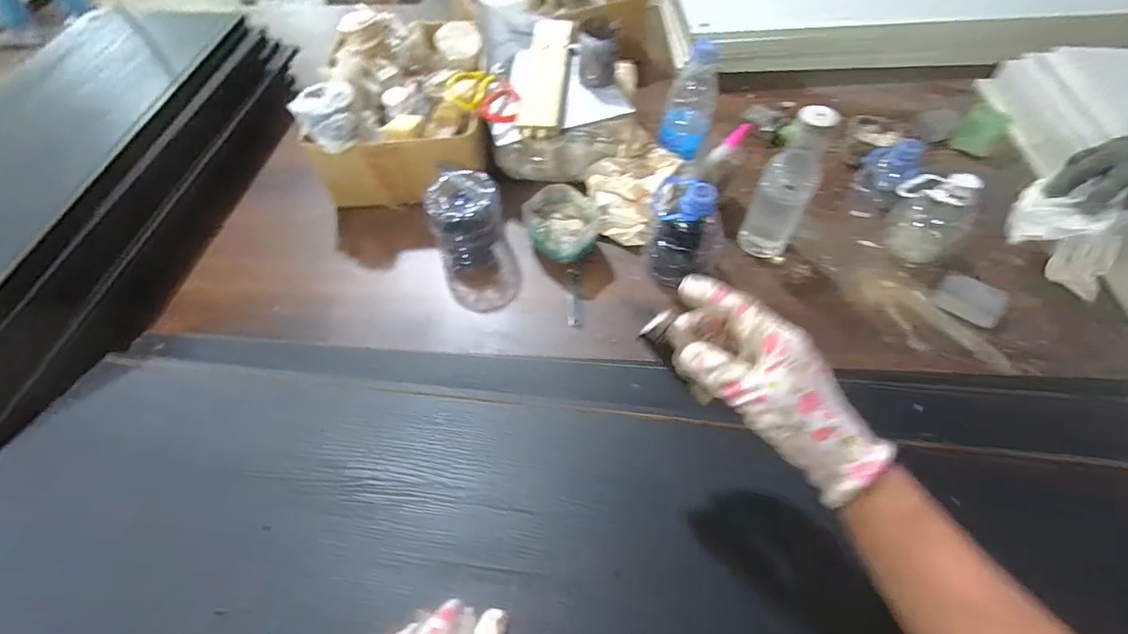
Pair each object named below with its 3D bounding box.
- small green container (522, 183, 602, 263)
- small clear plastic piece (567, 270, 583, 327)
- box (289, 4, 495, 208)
[{"bbox_3d":[0.000,-0.133,0.695,0.112,0.063,0.112,0,60,0],"label":"small green container"},{"bbox_3d":[0.014,-0.029,0.670,0.020,0.006,0.097,-1,60,0],"label":"small clear plastic piece"},{"bbox_3d":[-0.245,-0.342,0.774,0.263,0.163,0.300,-3,60,-1],"label":"box"}]

